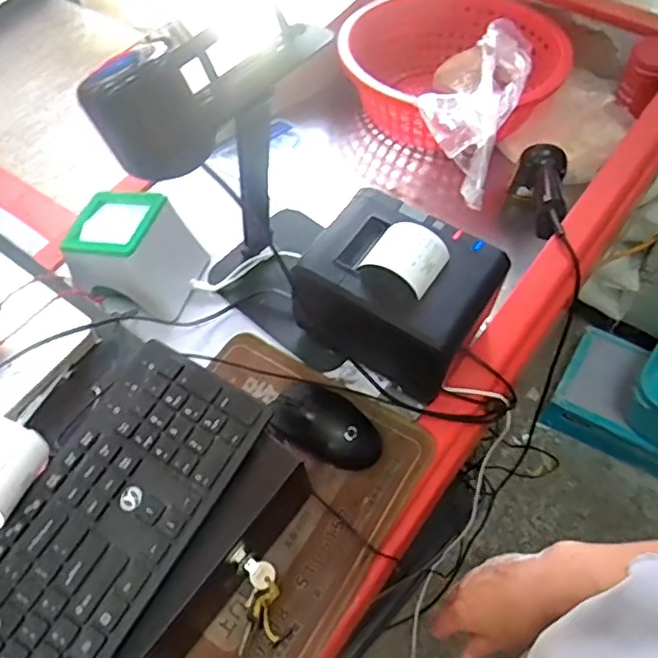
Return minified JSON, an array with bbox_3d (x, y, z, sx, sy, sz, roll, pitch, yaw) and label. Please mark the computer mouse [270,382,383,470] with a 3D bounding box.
[{"bbox_3d":[0.000,0.091,0.596,0.106,0.029,0.057,25,65,17],"label":"computer mouse"}]

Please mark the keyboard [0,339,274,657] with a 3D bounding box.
[{"bbox_3d":[-0.208,0.201,0.427,0.121,0.017,0.426,26,65,18],"label":"keyboard"}]

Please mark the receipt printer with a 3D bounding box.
[{"bbox_3d":[0.067,-0.042,0.601,0.167,0.128,0.130,28,66,19],"label":"receipt printer"}]

